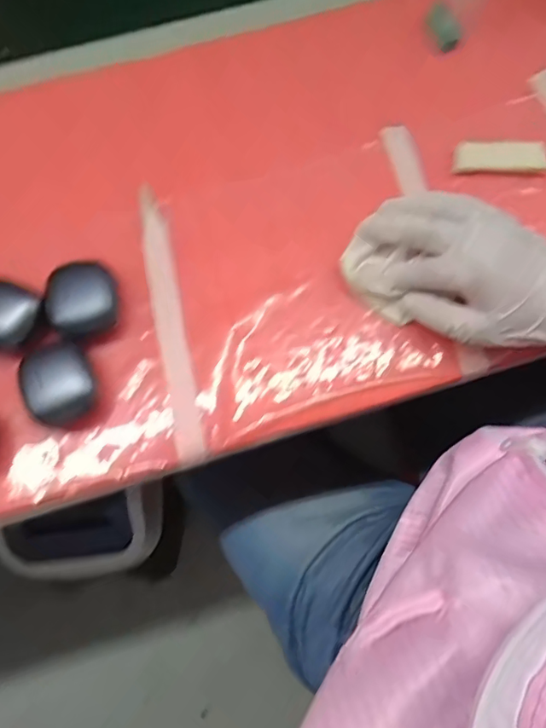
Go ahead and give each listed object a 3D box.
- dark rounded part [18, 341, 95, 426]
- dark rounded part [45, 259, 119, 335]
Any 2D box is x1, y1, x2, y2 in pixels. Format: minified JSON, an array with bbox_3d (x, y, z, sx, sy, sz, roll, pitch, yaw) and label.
[{"bbox_3d":[-0.145,0.014,0.354,0.044,0.026,0.053,-21,73,-6],"label":"dark rounded part"},{"bbox_3d":[-0.134,-0.044,0.368,0.048,0.026,0.053,-9,72,-2],"label":"dark rounded part"}]

